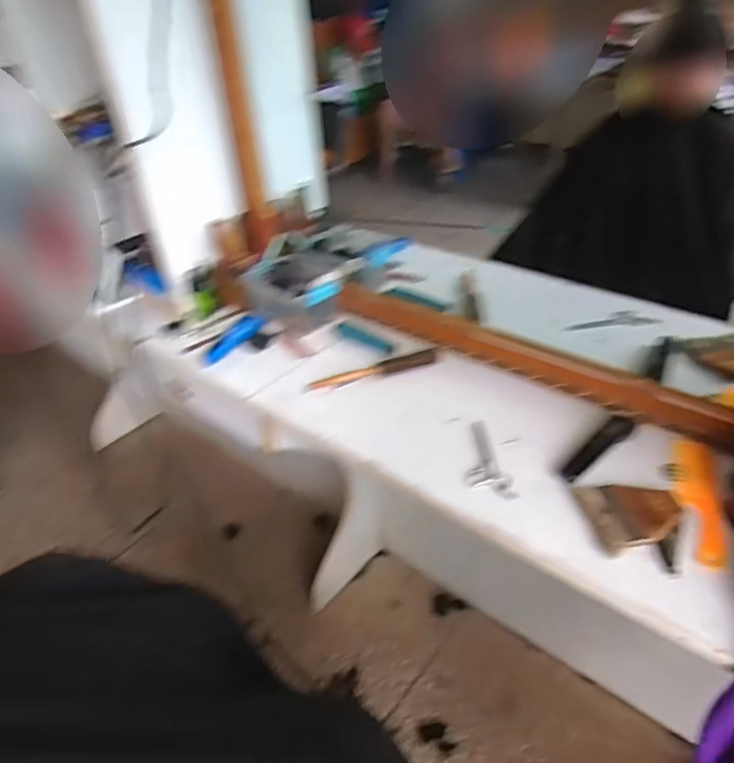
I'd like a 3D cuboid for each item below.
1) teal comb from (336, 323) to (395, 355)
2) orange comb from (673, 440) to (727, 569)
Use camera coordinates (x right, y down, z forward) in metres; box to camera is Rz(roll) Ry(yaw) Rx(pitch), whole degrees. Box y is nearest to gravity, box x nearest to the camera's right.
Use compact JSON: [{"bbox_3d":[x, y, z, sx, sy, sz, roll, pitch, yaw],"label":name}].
[{"bbox_3d":[-0.006,-0.088,1.219,0.138,0.015,0.030,26,45,35],"label":"teal comb"},{"bbox_3d":[0.460,0.162,0.836,0.052,0.013,0.239,10,38,19],"label":"orange comb"}]

